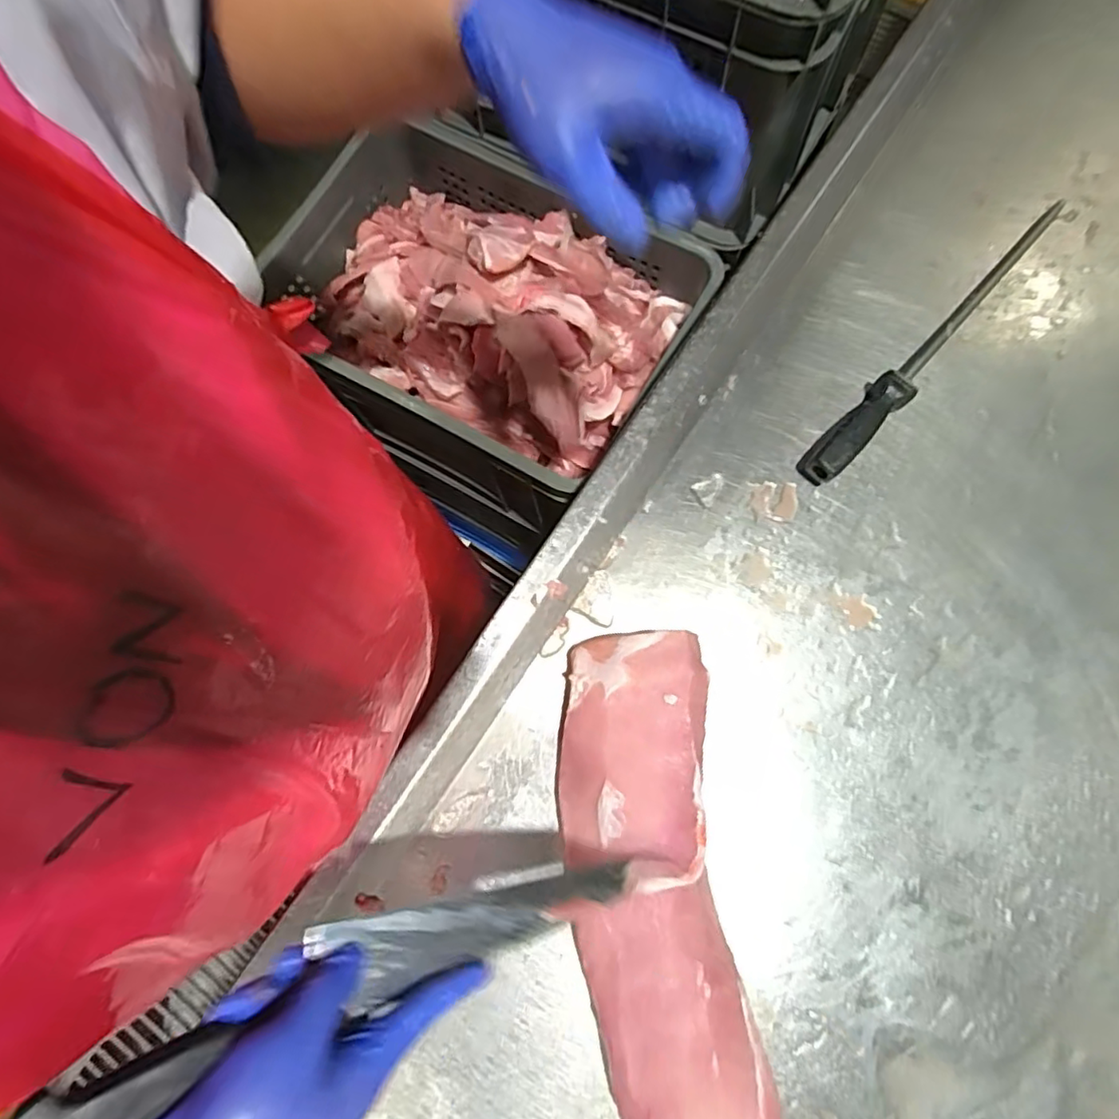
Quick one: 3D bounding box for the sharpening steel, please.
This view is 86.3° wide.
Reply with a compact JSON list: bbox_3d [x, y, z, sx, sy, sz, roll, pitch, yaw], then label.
[{"bbox_3d":[0.380,-0.221,0.579,0.409,0.039,0.035,-44,79,-9],"label":"sharpening steel"}]

